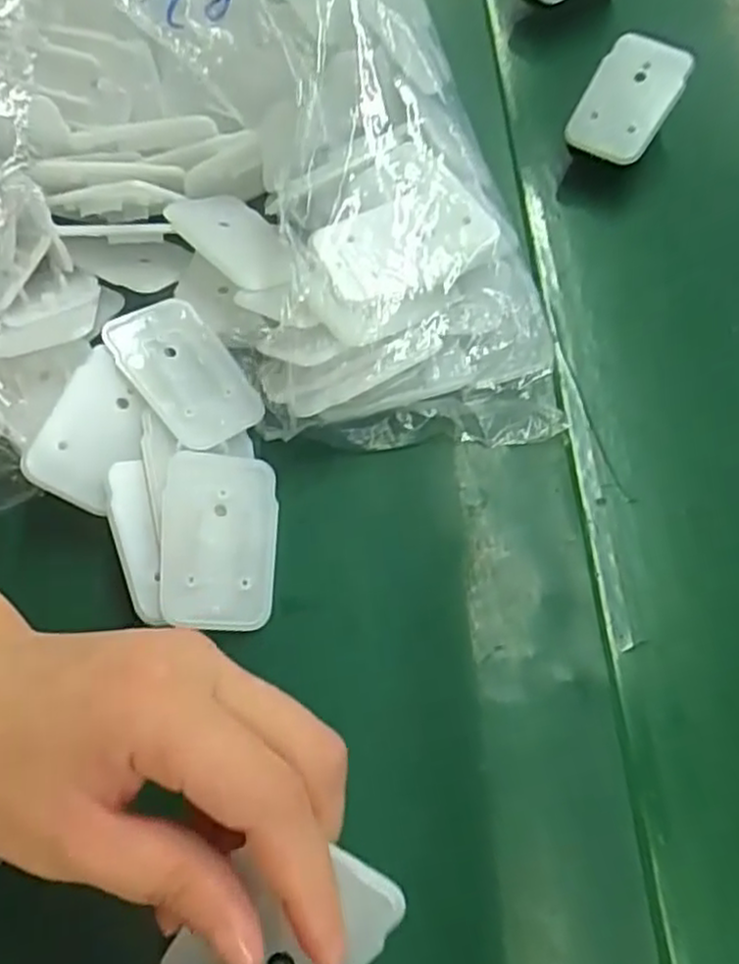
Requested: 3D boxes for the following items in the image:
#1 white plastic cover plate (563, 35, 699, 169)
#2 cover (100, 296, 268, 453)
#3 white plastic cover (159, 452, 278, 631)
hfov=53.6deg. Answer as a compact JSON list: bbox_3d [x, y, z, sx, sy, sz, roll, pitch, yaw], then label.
[{"bbox_3d":[0.131,-0.195,0.372,0.044,0.007,0.061,28,97,17],"label":"white plastic cover plate"},{"bbox_3d":[-0.078,-0.047,0.313,0.042,0.004,0.069,-37,86,-26],"label":"cover"},{"bbox_3d":[-0.058,0.022,0.285,0.044,0.004,0.068,7,72,-22],"label":"white plastic cover"}]

